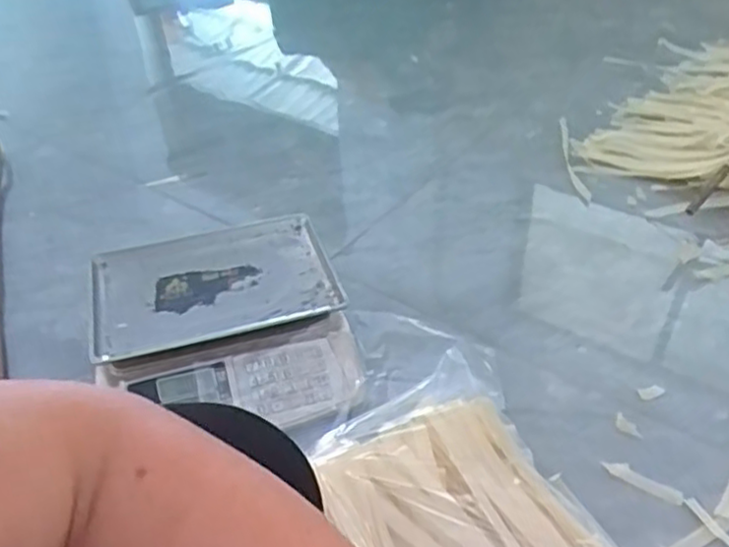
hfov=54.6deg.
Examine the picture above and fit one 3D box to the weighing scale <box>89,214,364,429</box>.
[{"bbox_3d":[-0.198,0.070,0.990,0.332,0.088,0.355,-14,40,-13],"label":"weighing scale"}]

